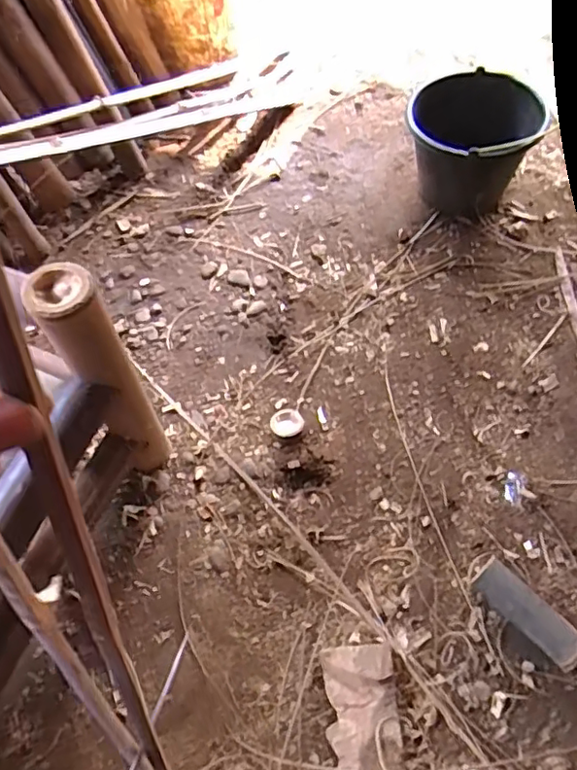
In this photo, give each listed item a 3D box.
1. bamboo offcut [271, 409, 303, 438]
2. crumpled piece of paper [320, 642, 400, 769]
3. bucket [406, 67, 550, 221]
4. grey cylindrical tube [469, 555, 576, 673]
[{"bbox_3d":[-0.003,0.072,1.094,0.061,0.011,0.058,-2,61,3],"label":"bamboo offcut"},{"bbox_3d":[0.108,0.528,0.816,0.106,0.046,0.290,-4,61,2],"label":"crumpled piece of paper"},{"bbox_3d":[0.388,-0.518,1.264,0.233,0.227,0.240,-2,61,3],"label":"bucket"},{"bbox_3d":[0.369,0.349,0.890,0.063,0.060,0.186,-40,66,-17],"label":"grey cylindrical tube"}]

